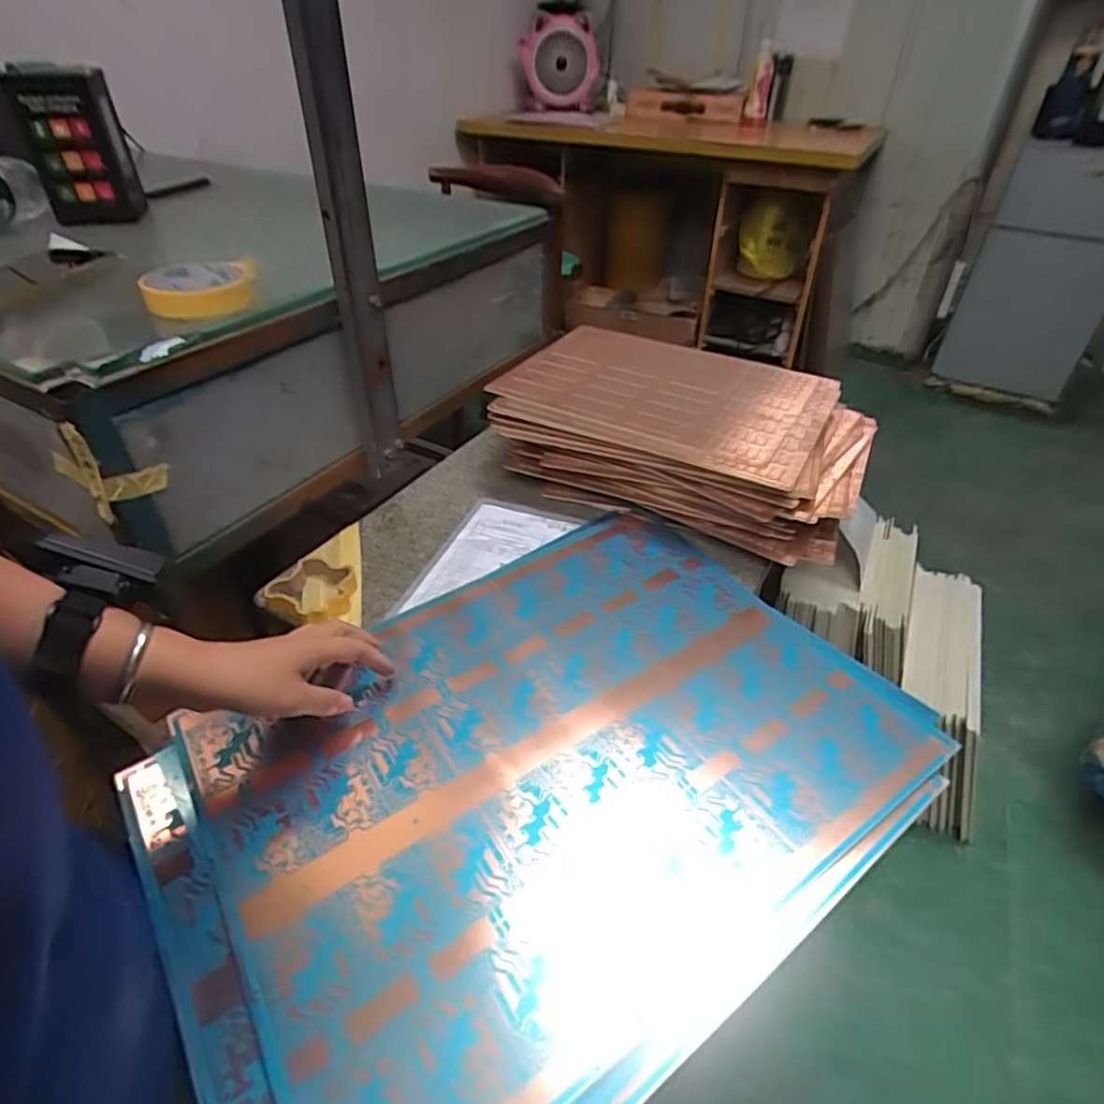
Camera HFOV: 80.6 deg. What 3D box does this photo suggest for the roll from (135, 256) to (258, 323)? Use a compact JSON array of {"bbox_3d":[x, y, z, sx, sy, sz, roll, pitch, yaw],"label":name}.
[{"bbox_3d":[-0.301,-0.226,0.560,0.080,0.028,0.085,-2,40,2],"label":"roll"}]

